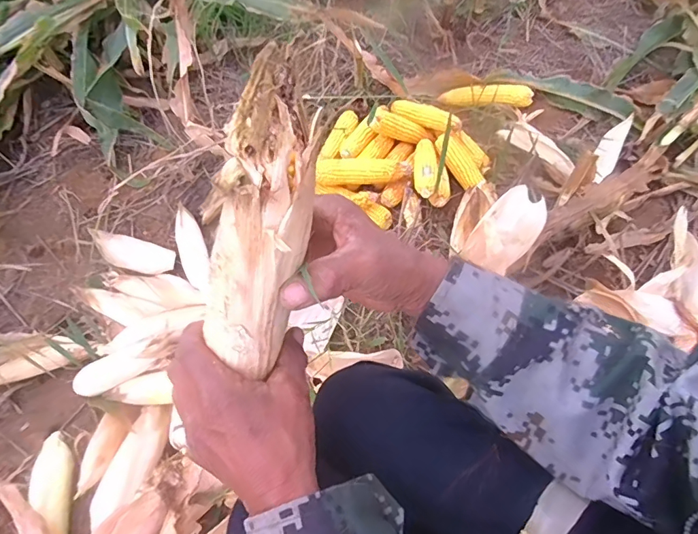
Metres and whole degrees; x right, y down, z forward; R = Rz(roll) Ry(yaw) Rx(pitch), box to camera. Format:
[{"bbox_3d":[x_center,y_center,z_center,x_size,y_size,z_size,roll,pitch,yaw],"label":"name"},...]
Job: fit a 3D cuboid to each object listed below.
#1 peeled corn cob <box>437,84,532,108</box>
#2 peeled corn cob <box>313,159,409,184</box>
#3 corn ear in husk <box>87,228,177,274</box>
[{"bbox_3d":[0.353,-0.440,1.167,0.228,0.061,0.053,8,63,8],"label":"peeled corn cob"},{"bbox_3d":[0.029,-0.218,1.054,0.225,0.062,0.061,-4,61,2],"label":"peeled corn cob"},{"bbox_3d":[-0.499,-0.037,1.029,0.211,0.044,0.084,17,64,13],"label":"corn ear in husk"}]

